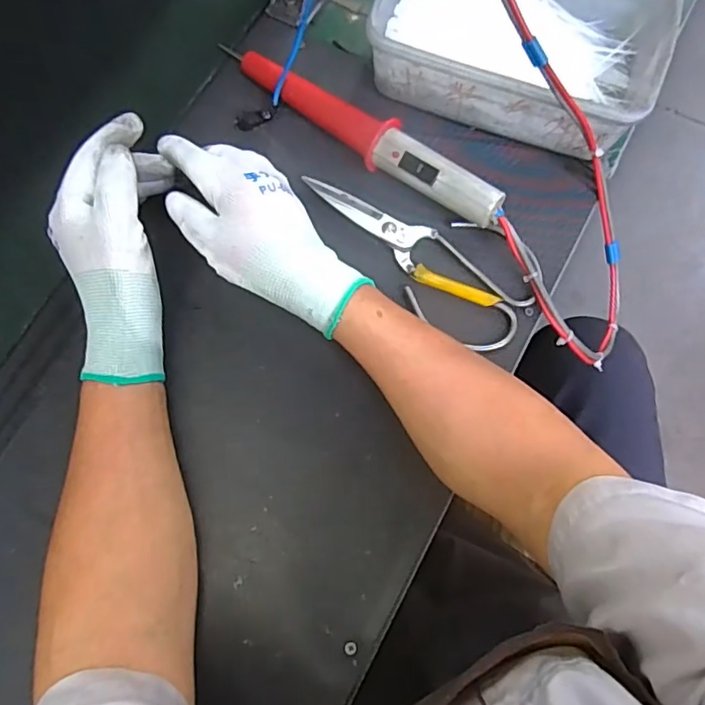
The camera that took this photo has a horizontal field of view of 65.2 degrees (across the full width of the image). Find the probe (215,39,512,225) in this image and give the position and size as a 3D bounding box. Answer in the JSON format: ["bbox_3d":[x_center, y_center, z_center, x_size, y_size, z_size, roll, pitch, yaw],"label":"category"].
[{"bbox_3d":[0.006,-0.175,0.442,0.252,0.039,0.032,35,78,9],"label":"probe"}]

